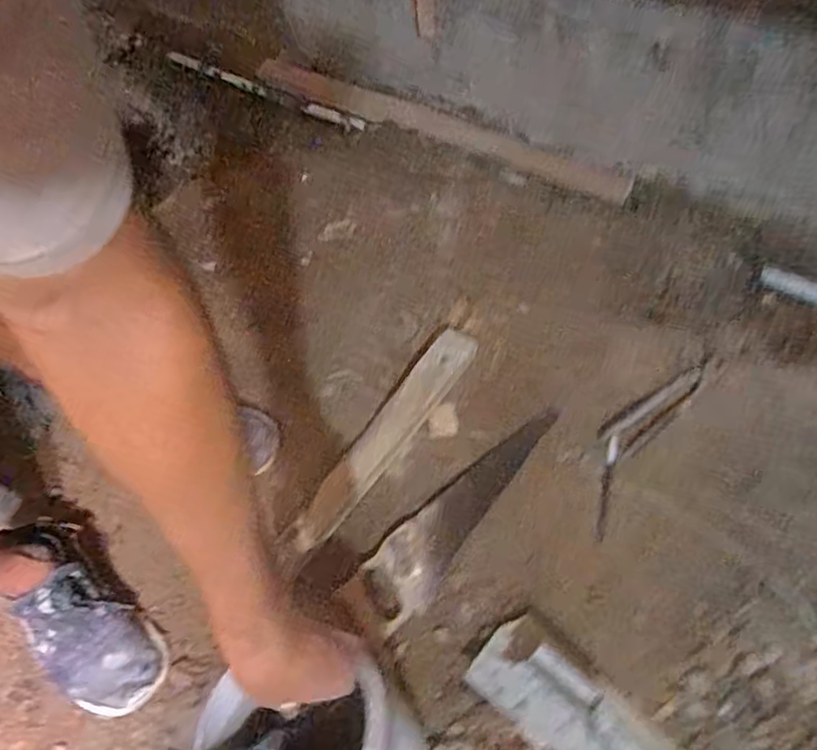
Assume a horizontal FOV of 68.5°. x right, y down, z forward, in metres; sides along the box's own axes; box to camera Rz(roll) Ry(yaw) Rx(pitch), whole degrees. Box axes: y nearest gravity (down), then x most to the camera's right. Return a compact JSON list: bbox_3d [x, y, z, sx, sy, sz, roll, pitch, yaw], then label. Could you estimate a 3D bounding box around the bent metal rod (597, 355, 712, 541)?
[{"bbox_3d":[0.330,0.075,0.863,0.076,0.025,0.324,33,65,22],"label":"bent metal rod"}]

